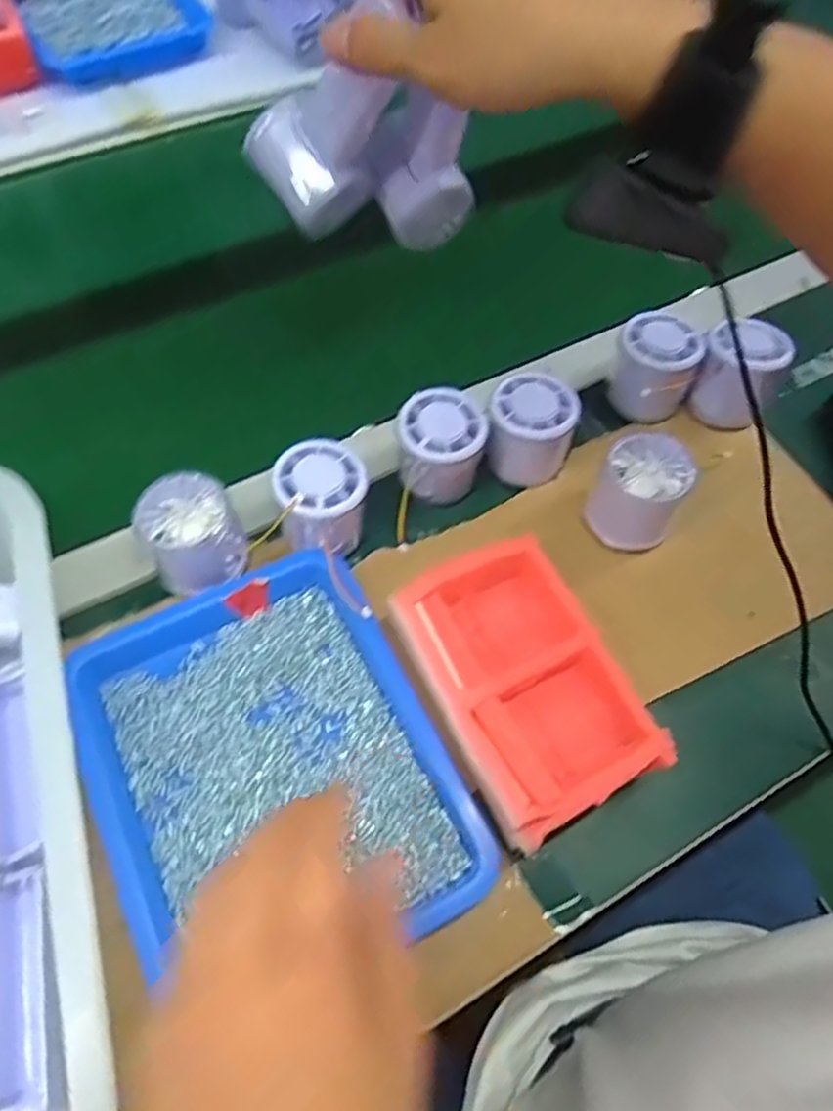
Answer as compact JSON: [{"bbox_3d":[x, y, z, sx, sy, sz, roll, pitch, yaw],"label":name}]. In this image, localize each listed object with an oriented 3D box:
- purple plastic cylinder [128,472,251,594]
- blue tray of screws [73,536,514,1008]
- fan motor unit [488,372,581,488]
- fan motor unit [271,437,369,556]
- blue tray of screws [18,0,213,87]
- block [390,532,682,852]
[{"bbox_3d":[-0.137,-0.012,0.444,0.054,0.052,0.058,1,61,-2],"label":"purple plastic cylinder"},{"bbox_3d":[-0.079,0.109,0.396,0.175,0.034,0.219,-23,65,-15],"label":"blue tray of screws"},{"bbox_3d":[0.076,-0.085,0.493,0.057,0.057,0.056,7,61,1],"label":"fan motor unit"},{"bbox_3d":[-0.060,-0.034,0.460,0.053,0.055,0.059,-16,63,-12],"label":"fan motor unit"},{"bbox_3d":[-0.308,-0.549,0.726,0.162,0.033,0.201,-26,65,-16],"label":"blue tray of screws"},{"bbox_3d":[0.056,0.069,0.413,0.096,0.047,0.159,-24,65,-15],"label":"block"}]

